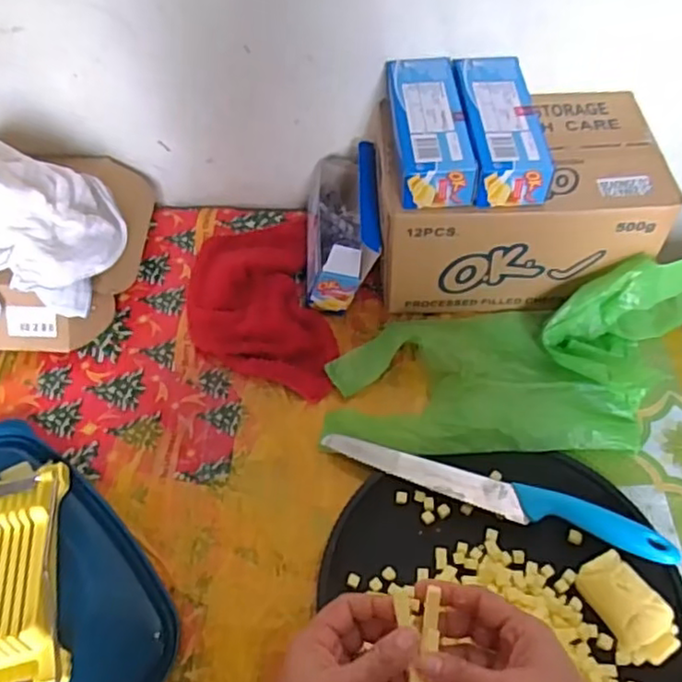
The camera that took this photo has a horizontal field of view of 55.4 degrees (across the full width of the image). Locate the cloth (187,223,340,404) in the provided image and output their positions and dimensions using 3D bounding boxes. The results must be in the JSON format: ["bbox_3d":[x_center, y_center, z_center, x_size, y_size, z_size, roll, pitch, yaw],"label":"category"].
[{"bbox_3d":[-0.094,-0.040,0.719,0.145,0.038,0.240,-12,54,-7],"label":"cloth"}]

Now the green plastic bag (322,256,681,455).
[{"bbox_3d":[0.201,0.018,0.643,0.435,0.074,0.184,-5,54,-2],"label":"green plastic bag"}]

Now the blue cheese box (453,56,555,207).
[{"bbox_3d":[0.154,-0.210,0.641,0.068,0.047,0.170,-4,54,-1],"label":"blue cheese box"}]

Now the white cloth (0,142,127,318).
[{"bbox_3d":[-0.341,-0.122,0.652,0.208,0.114,0.166,-4,54,-2],"label":"white cloth"}]

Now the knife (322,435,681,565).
[{"bbox_3d":[0.133,0.137,0.578,0.303,0.025,0.036,14,55,11],"label":"knife"}]

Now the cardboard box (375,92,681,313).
[{"bbox_3d":[0.181,-0.151,0.712,0.273,0.146,0.176,0,54,1],"label":"cardboard box"}]

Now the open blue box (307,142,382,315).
[{"bbox_3d":[0.000,-0.141,0.733,0.078,0.094,0.192,-2,54,0],"label":"open blue box"}]

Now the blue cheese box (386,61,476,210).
[{"bbox_3d":[0.086,-0.210,0.642,0.065,0.043,0.173,-3,54,-1],"label":"blue cheese box"}]

